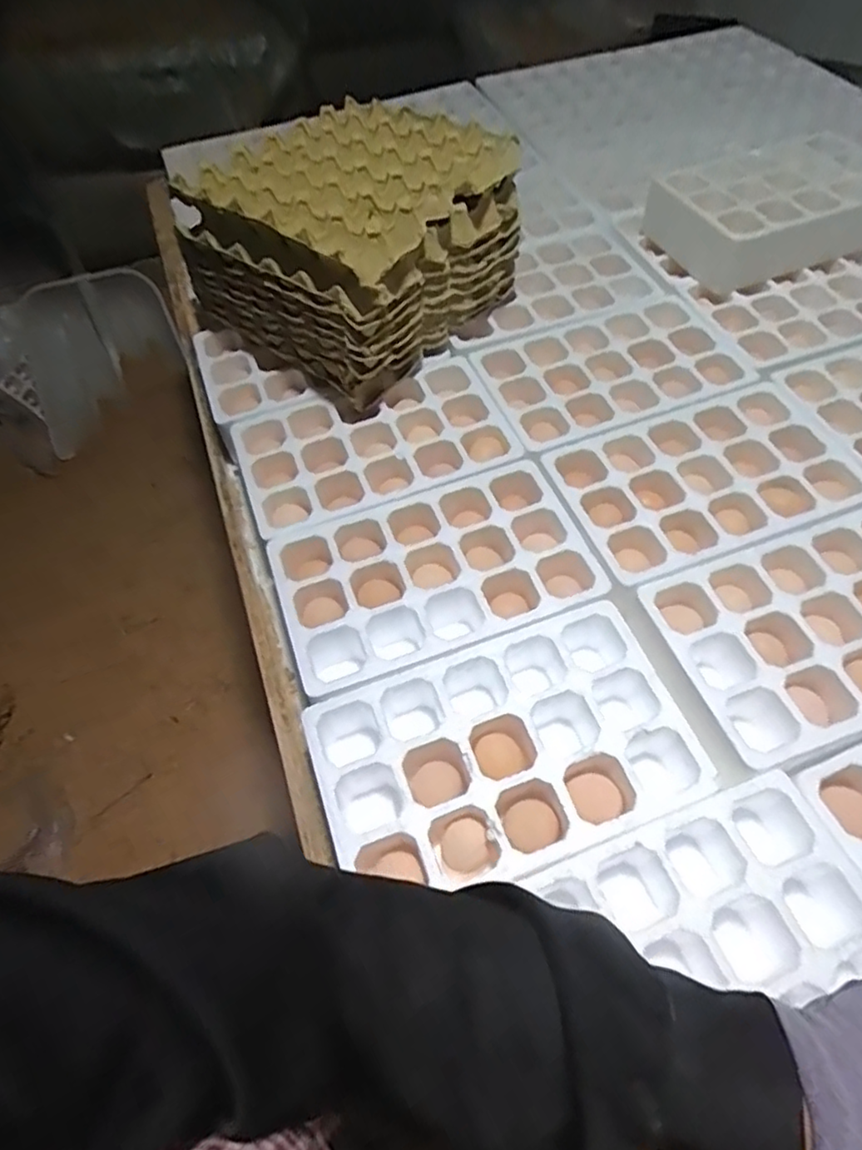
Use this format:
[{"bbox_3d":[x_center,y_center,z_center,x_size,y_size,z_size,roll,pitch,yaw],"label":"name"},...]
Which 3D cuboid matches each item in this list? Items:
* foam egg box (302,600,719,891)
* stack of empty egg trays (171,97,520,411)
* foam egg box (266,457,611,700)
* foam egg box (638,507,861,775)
[{"bbox_3d":[0.060,0.153,0.533,0.292,0.067,0.181,-19,58,-9],"label":"foam egg box"},{"bbox_3d":[-0.086,-0.398,0.755,0.285,0.172,0.313,35,63,21],"label":"stack of empty egg trays"},{"bbox_3d":[-0.001,0.004,0.631,0.288,0.069,0.187,-19,58,-8],"label":"foam egg box"},{"bbox_3d":[0.359,0.053,0.574,0.292,0.061,0.182,-20,58,-9],"label":"foam egg box"}]

